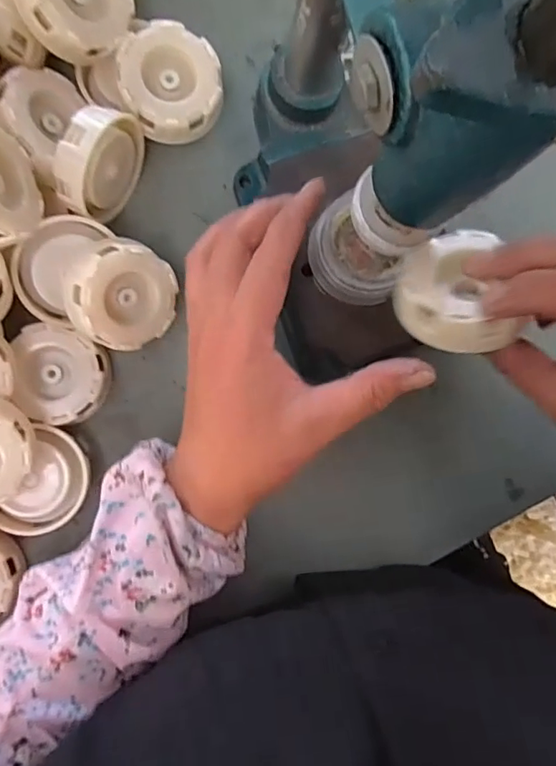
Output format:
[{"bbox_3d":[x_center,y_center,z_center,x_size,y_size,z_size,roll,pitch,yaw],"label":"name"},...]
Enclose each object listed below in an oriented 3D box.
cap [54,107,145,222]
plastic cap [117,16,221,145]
[{"bbox_3d":[-0.103,-0.127,0.316,0.029,0.048,0.064,29,86,-5],"label":"cap"},{"bbox_3d":[-0.063,-0.178,0.327,0.057,0.023,0.061,0,89,-7],"label":"plastic cap"}]

